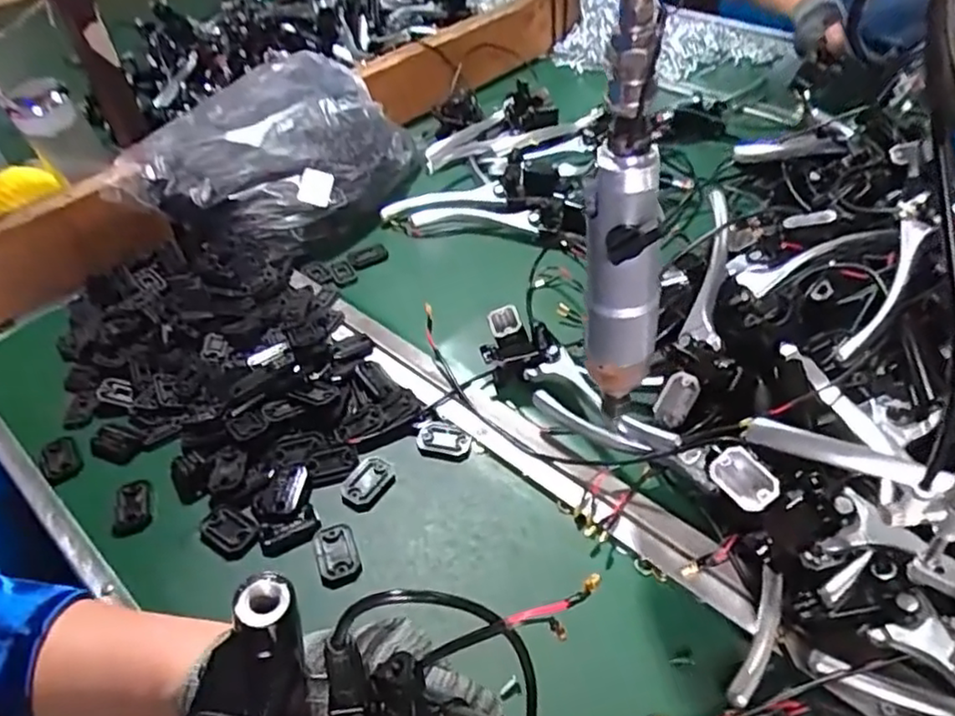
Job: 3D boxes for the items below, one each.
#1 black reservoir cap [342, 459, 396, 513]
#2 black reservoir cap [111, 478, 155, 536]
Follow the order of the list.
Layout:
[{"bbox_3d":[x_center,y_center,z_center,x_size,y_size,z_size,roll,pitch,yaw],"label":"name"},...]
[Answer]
[{"bbox_3d":[-0.082,0.096,0.508,0.030,0.005,0.044,24,53,26],"label":"black reservoir cap"},{"bbox_3d":[-0.258,0.112,0.502,0.029,0.006,0.044,-18,46,-11],"label":"black reservoir cap"}]

